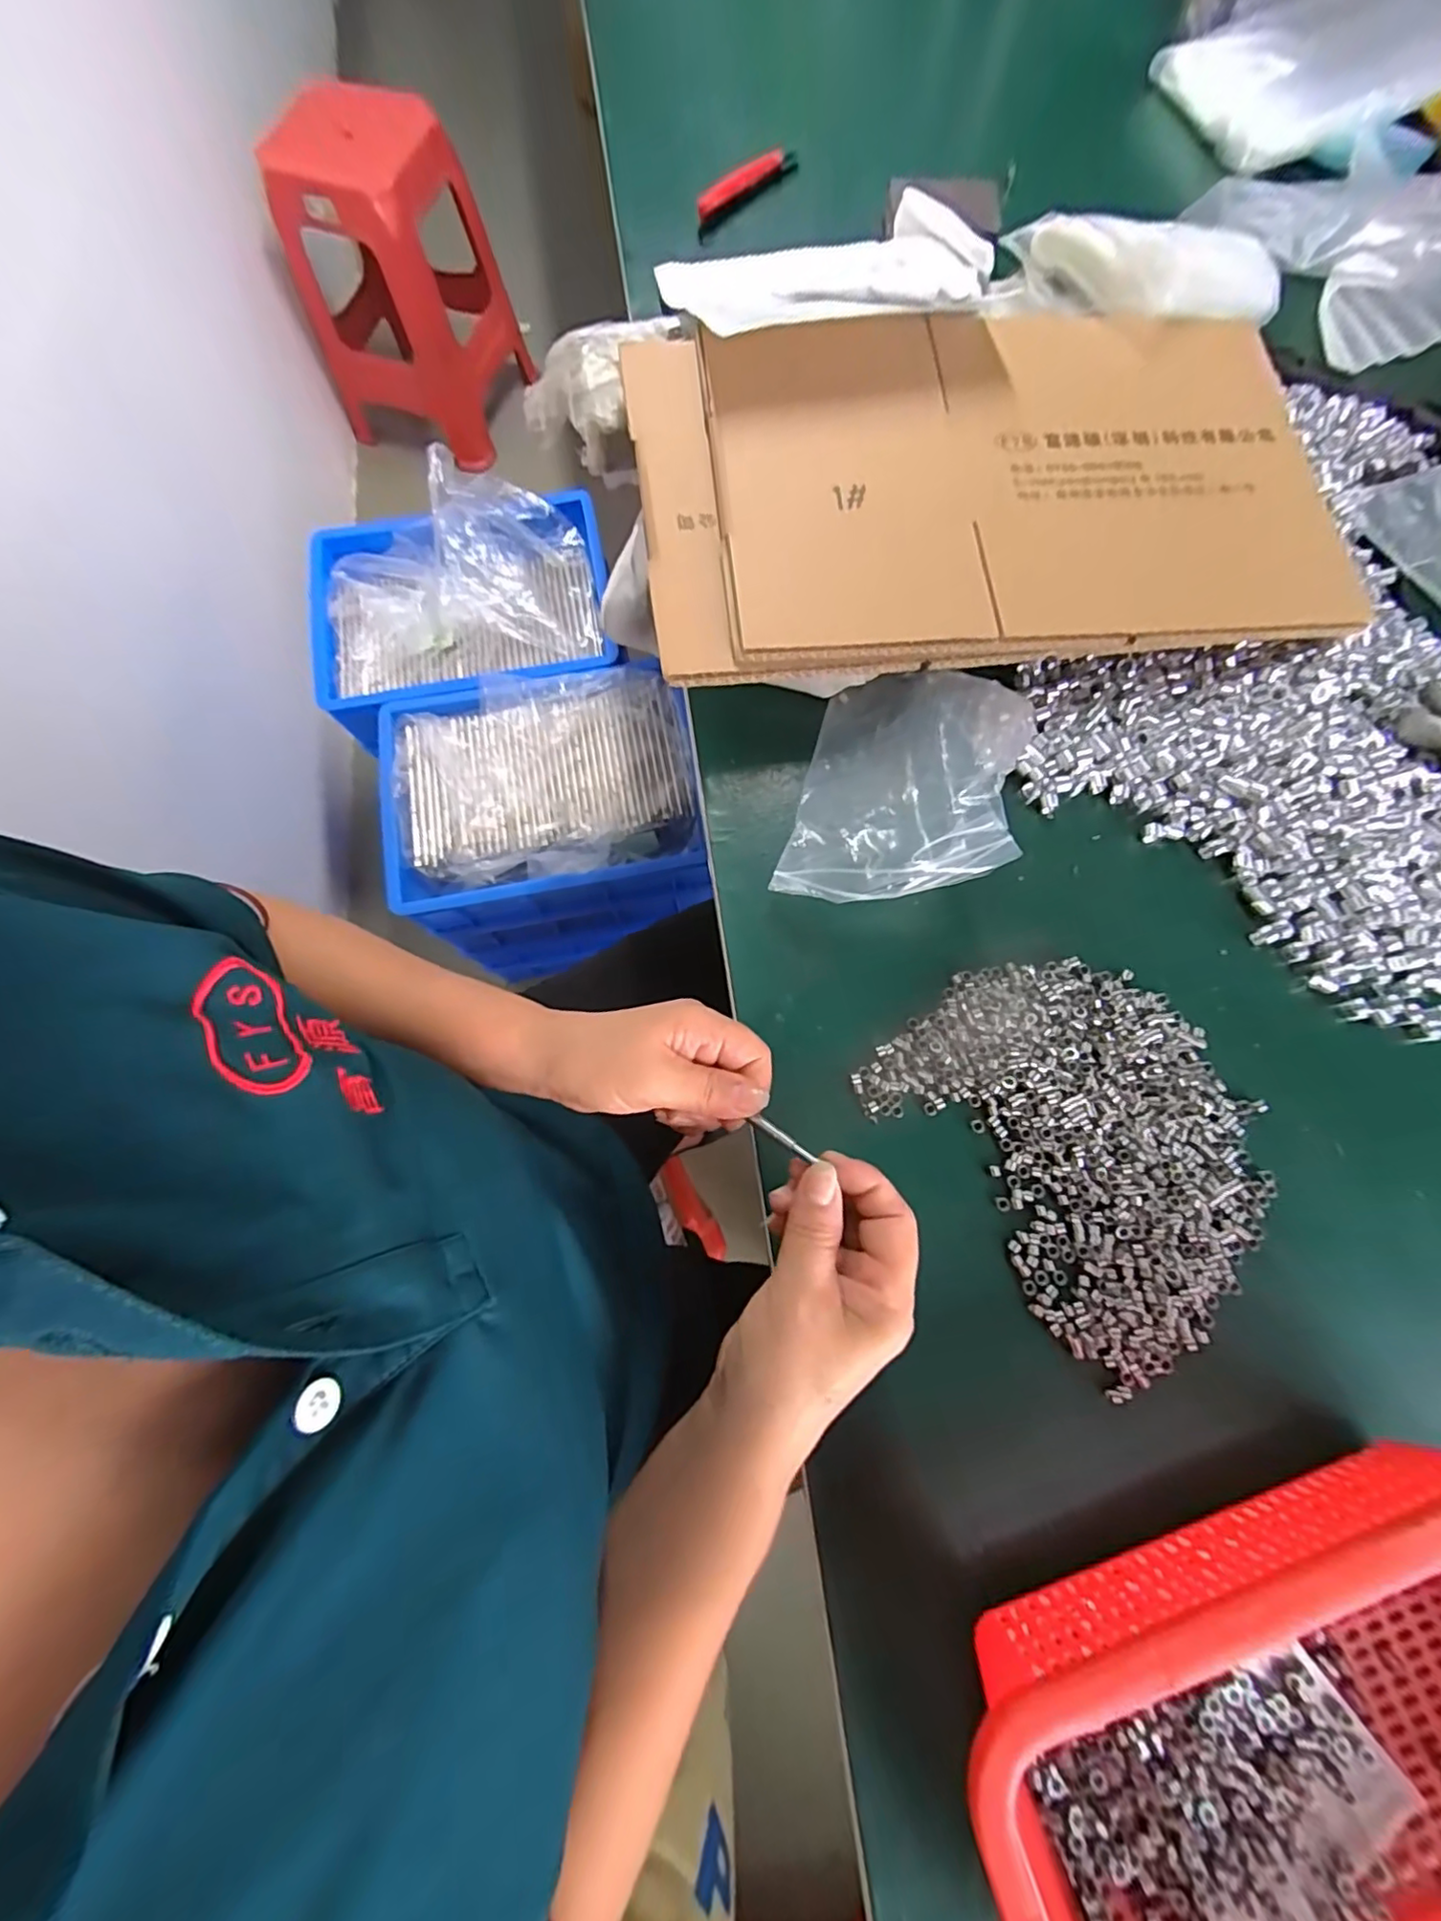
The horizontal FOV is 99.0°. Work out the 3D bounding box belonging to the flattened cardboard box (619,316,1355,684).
[{"bbox_3d":[0.177,-0.326,0.418,0.453,0.026,0.263,-6,81,-4],"label":"flattened cardboard box"}]

